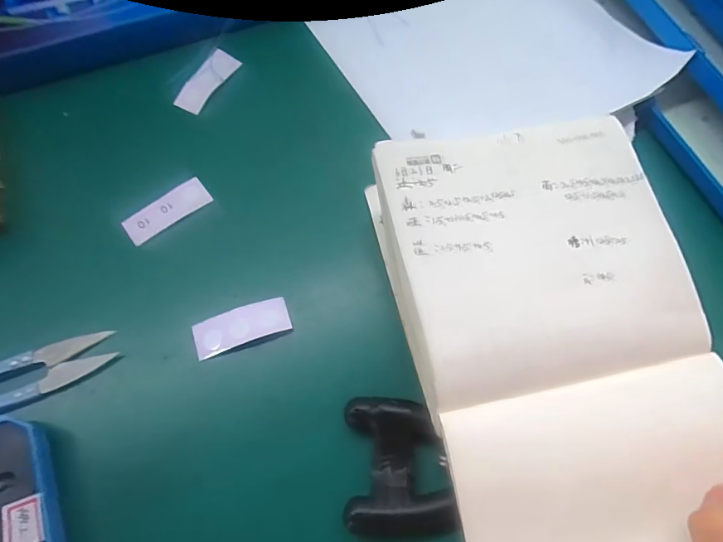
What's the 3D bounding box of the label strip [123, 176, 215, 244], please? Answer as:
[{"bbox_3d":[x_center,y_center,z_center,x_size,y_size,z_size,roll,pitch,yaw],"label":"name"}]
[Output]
[{"bbox_3d":[-0.104,-0.032,0.250,0.045,0.004,0.016,-36,86,-14],"label":"label strip"}]

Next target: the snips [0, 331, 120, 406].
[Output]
[{"bbox_3d":[-0.164,0.052,0.208,0.101,0.016,0.021,-24,67,-8],"label":"snips"}]

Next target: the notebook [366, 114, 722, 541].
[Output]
[{"bbox_3d":[0.090,0.050,0.182,0.128,0.025,0.243,-11,77,-10],"label":"notebook"}]

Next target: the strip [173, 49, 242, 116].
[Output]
[{"bbox_3d":[-0.094,-0.115,0.284,0.017,0.004,0.046,32,75,-5],"label":"strip"}]

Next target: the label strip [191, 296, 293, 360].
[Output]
[{"bbox_3d":[-0.056,0.027,0.221,0.044,0.010,0.017,-20,66,-6],"label":"label strip"}]

